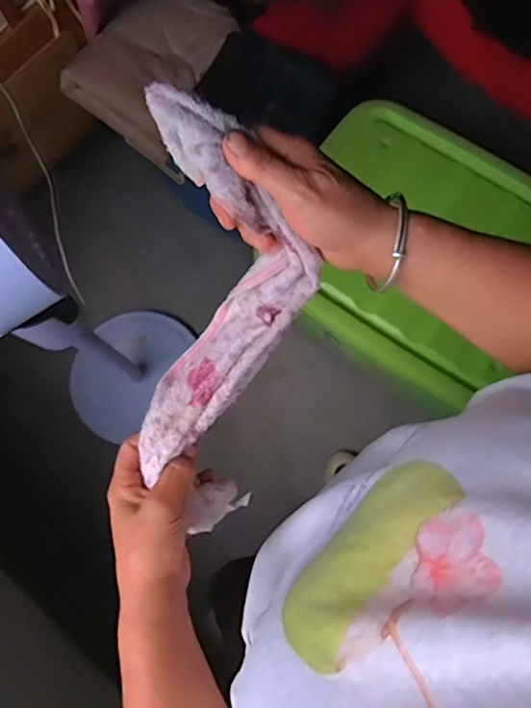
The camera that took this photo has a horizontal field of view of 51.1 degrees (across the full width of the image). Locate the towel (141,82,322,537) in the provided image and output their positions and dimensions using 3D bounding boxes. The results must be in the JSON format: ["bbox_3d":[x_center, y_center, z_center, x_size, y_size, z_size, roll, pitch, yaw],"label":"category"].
[{"bbox_3d":[-0.027,-0.009,0.408,0.108,0.083,0.322,10,118,3],"label":"towel"}]

